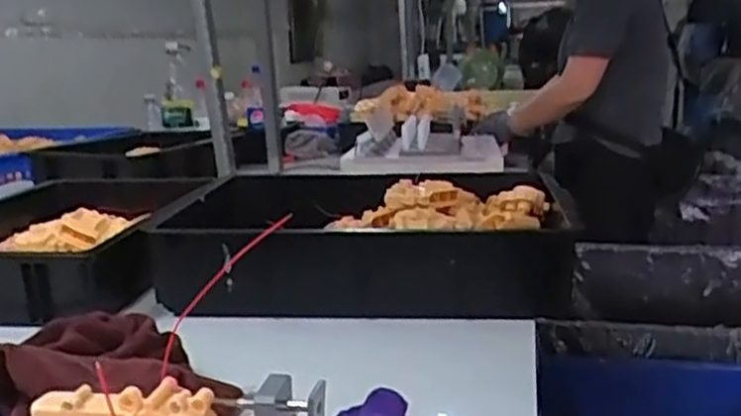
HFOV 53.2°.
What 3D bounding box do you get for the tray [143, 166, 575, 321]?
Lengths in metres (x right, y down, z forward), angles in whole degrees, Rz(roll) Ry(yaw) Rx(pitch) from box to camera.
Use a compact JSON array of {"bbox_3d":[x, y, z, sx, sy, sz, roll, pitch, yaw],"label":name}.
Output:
[{"bbox_3d":[0.000,0.041,0.986,0.465,0.112,0.370,0,12,11],"label":"tray"}]

